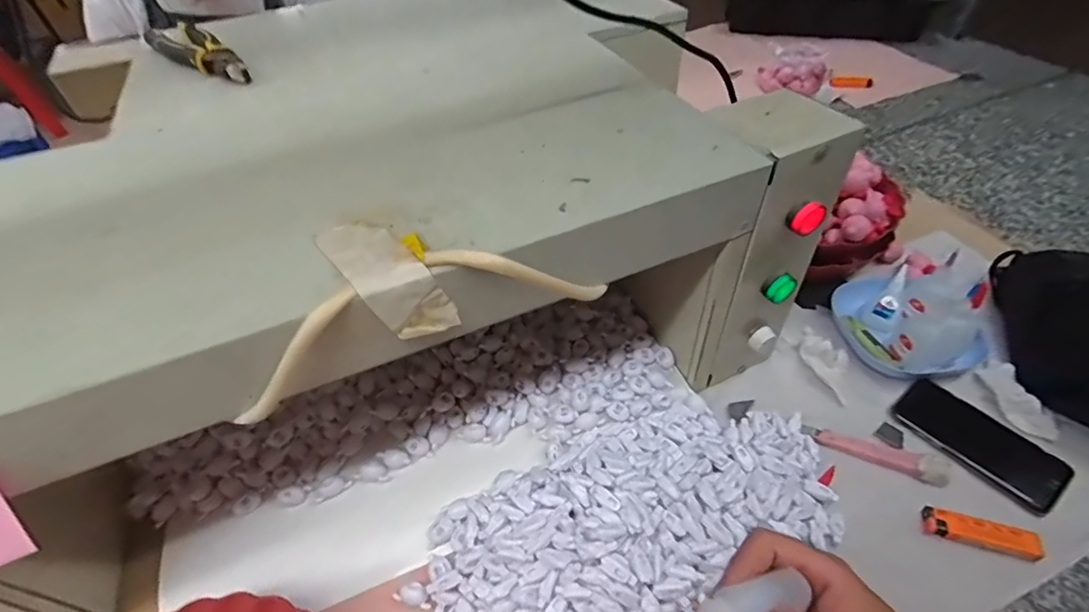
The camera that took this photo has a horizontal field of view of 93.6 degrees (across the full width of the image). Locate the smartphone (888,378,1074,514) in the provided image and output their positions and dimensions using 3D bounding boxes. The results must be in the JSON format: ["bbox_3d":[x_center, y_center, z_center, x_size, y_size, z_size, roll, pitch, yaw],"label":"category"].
[{"bbox_3d":[0.416,0.128,0.491,0.068,0.009,0.139,-34,54,-25],"label":"smartphone"}]

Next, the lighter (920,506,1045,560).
[{"bbox_3d":[0.370,0.191,0.433,0.080,0.012,0.024,12,49,14],"label":"lighter"}]

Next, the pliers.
[{"bbox_3d":[-0.369,-0.272,0.548,0.188,0.018,0.050,33,57,29],"label":"pliers"}]

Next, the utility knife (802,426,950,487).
[{"bbox_3d":[0.312,0.137,0.484,0.120,0.014,0.028,15,50,17],"label":"utility knife"}]

